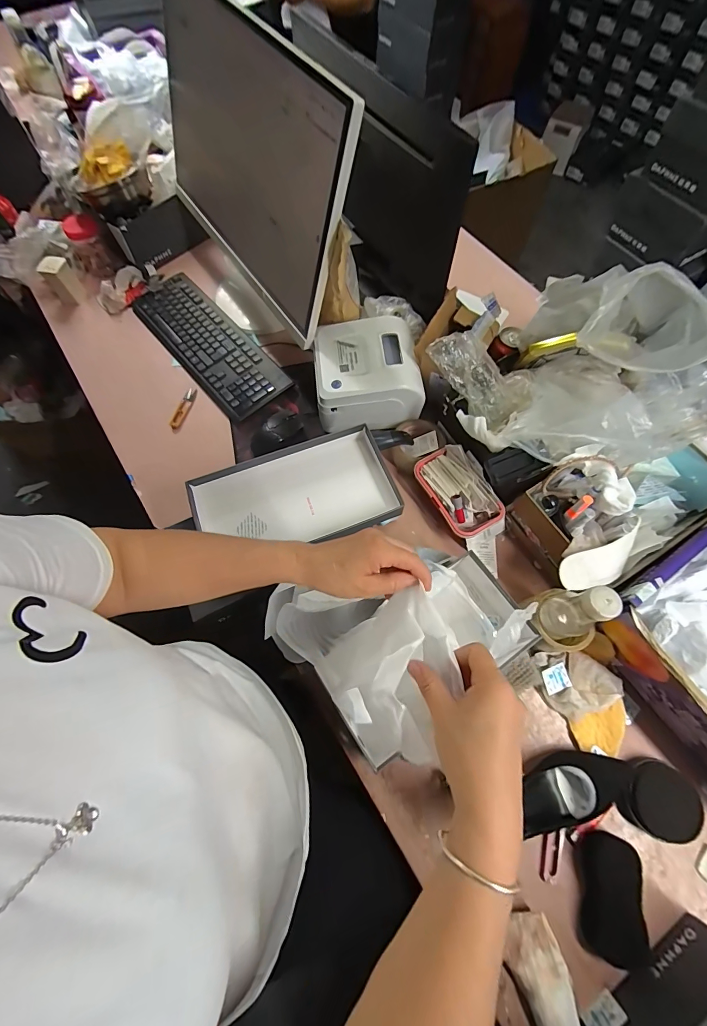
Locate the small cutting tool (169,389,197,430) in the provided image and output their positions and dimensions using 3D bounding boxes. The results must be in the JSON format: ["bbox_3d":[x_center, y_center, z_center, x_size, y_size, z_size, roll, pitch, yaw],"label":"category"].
[{"bbox_3d":[-0.356,-0.219,0.791,0.022,0.010,0.096,21,70,9],"label":"small cutting tool"}]

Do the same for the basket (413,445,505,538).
[{"bbox_3d":[0.183,-0.039,0.669,0.094,0.051,0.166,-27,70,-10],"label":"basket"}]

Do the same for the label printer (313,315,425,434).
[{"bbox_3d":[0.026,-0.264,0.720,0.191,0.099,0.172,-7,68,-2],"label":"label printer"}]

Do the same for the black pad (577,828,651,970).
[{"bbox_3d":[0.330,0.494,0.486,0.067,0.037,0.131,14,69,7],"label":"black pad"}]

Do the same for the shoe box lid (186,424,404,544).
[{"bbox_3d":[-0.092,-0.022,0.612,0.307,0.055,0.161,-21,69,-7],"label":"shoe box lid"}]

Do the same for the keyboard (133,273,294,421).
[{"bbox_3d":[-0.320,-0.374,0.831,0.150,0.036,0.411,-40,73,-14],"label":"keyboard"}]

